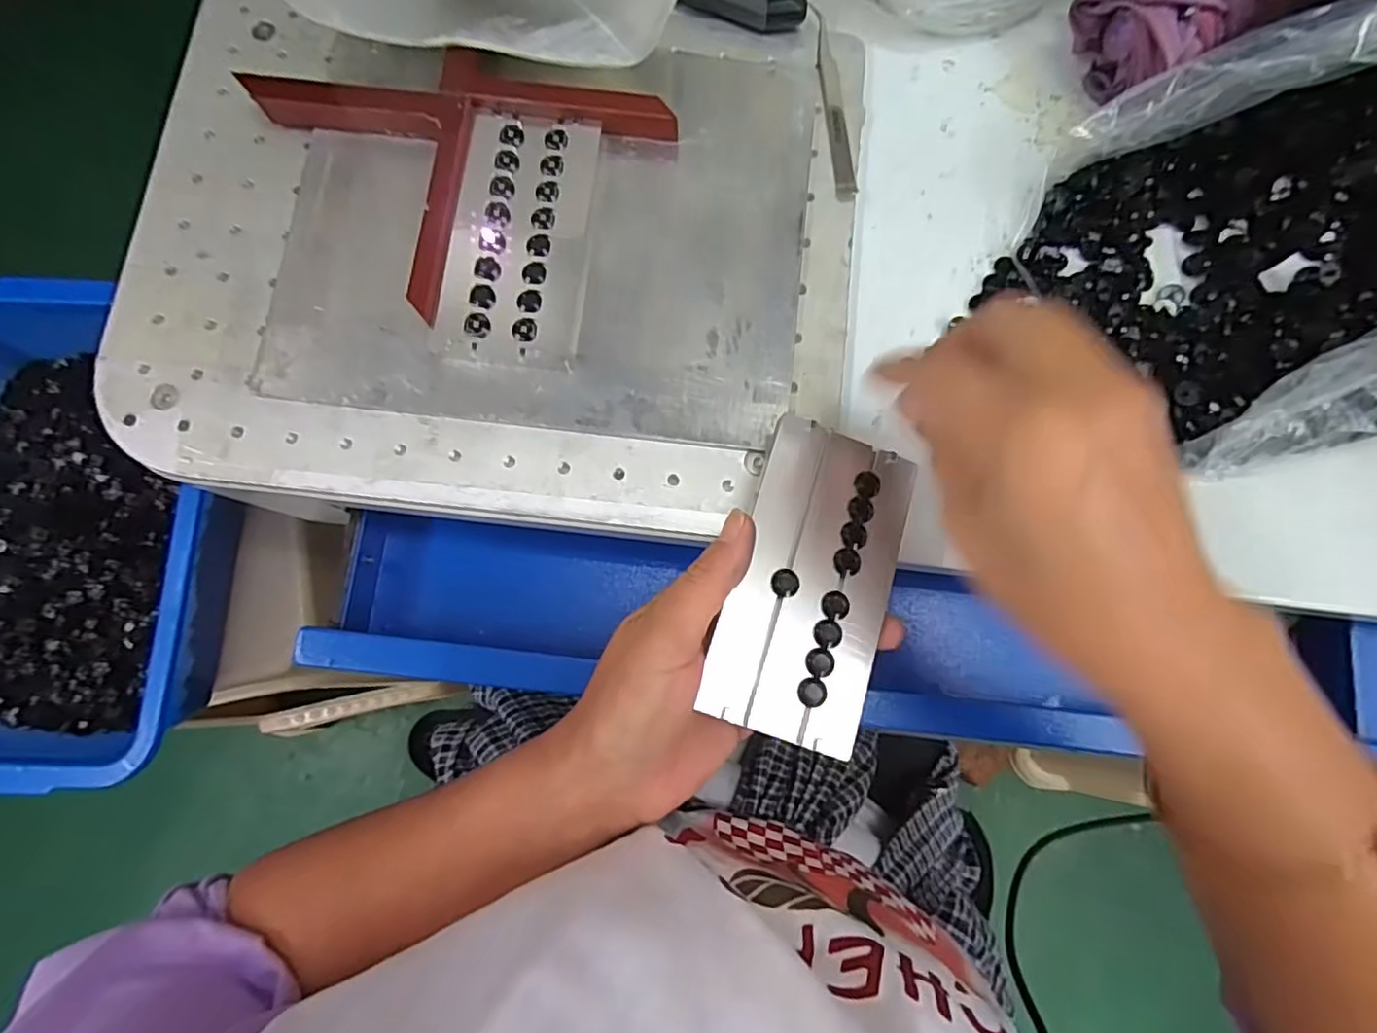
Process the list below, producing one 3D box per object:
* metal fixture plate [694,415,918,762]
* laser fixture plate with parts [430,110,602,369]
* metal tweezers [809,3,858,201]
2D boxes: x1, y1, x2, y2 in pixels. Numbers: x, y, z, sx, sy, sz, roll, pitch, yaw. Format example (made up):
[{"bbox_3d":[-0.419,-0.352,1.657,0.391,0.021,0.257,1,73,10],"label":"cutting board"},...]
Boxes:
[{"bbox_3d":[0.050,0.024,0.249,0.060,0.012,0.122,16,75,4],"label":"metal fixture plate"},{"bbox_3d":[-0.079,-0.132,0.301,0.061,0.013,0.124,6,80,1],"label":"laser fixture plate with parts"},{"bbox_3d":[0.074,-0.212,0.326,0.012,0.004,0.112,-5,79,-5],"label":"metal tweezers"}]

